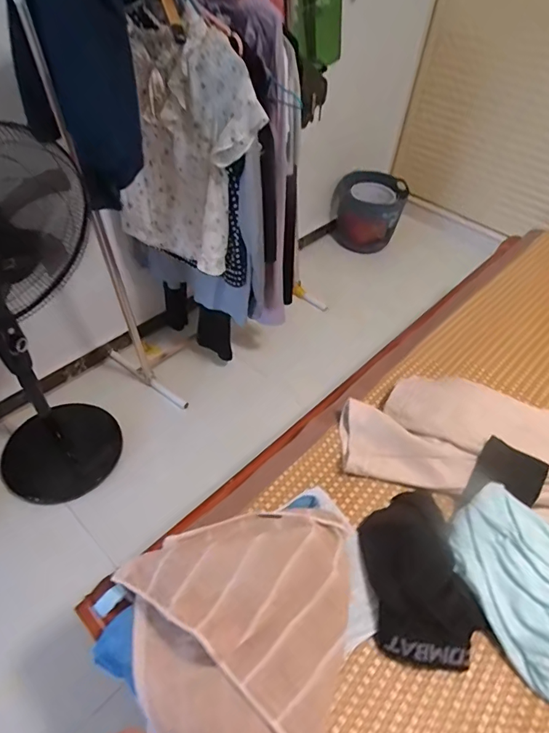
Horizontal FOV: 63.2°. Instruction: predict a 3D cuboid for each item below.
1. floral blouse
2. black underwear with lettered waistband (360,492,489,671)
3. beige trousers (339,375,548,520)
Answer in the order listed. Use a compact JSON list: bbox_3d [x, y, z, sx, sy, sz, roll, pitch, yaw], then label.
[{"bbox_3d":[-0.276,-0.516,1.276,0.127,0.811,0.435,-35,85,-32],"label":"floral blouse"},{"bbox_3d":[0.232,0.306,0.707,0.155,0.094,0.268,1,48,-4],"label":"black underwear with lettered waistband"},{"bbox_3d":[0.415,0.142,0.918,0.530,0.077,0.297,12,46,7],"label":"beige trousers"}]

